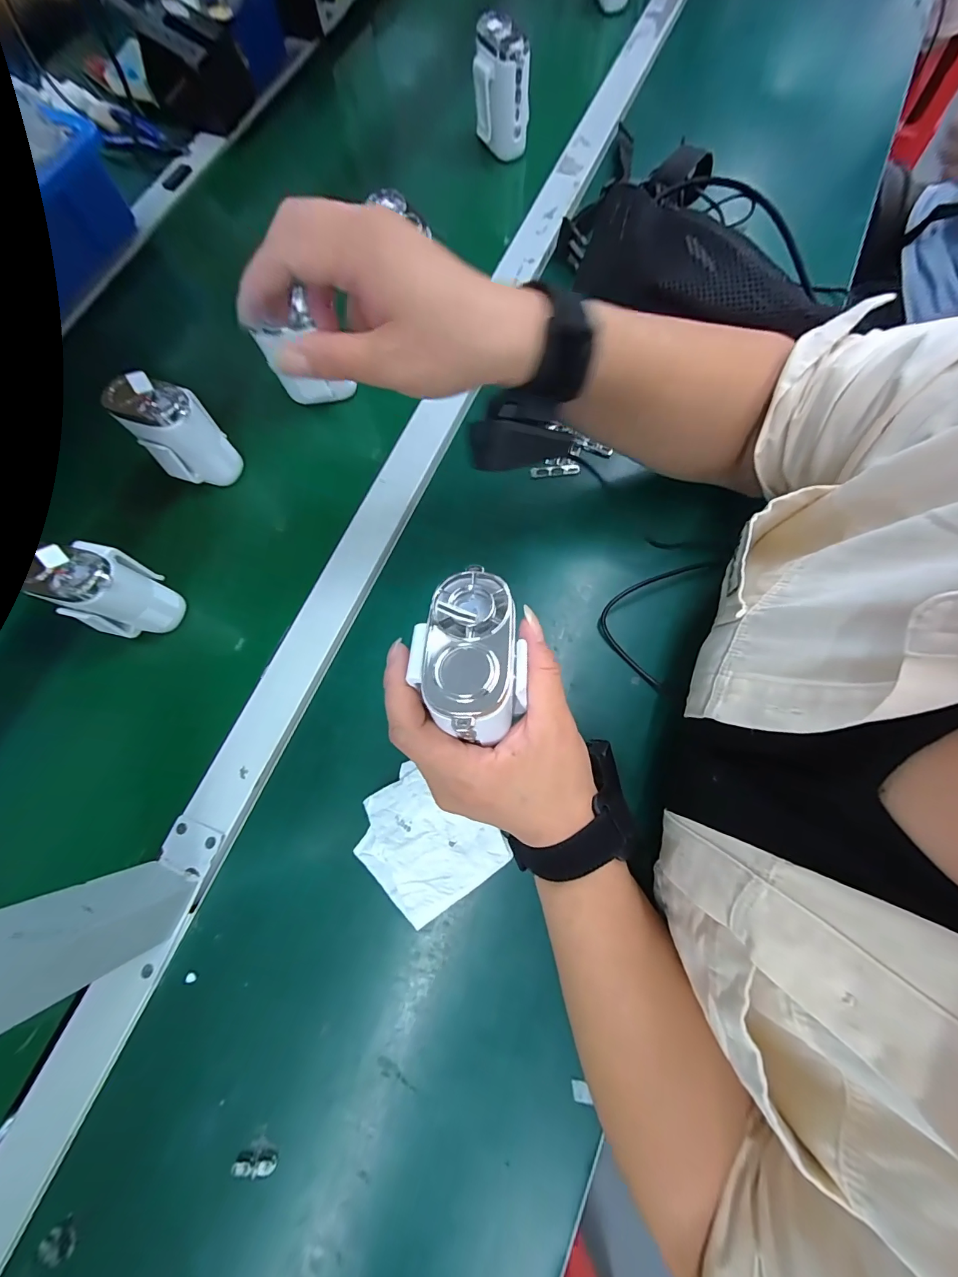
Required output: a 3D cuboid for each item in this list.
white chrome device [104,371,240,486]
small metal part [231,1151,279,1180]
[{"bbox_3d":[-0.251,-0.173,0.348,0.057,0.086,0.053,0,76,0],"label":"white chrome device"},{"bbox_3d":[-0.135,0.318,0.251,0.028,0.006,0.008,-13,76,-3],"label":"small metal part"}]

